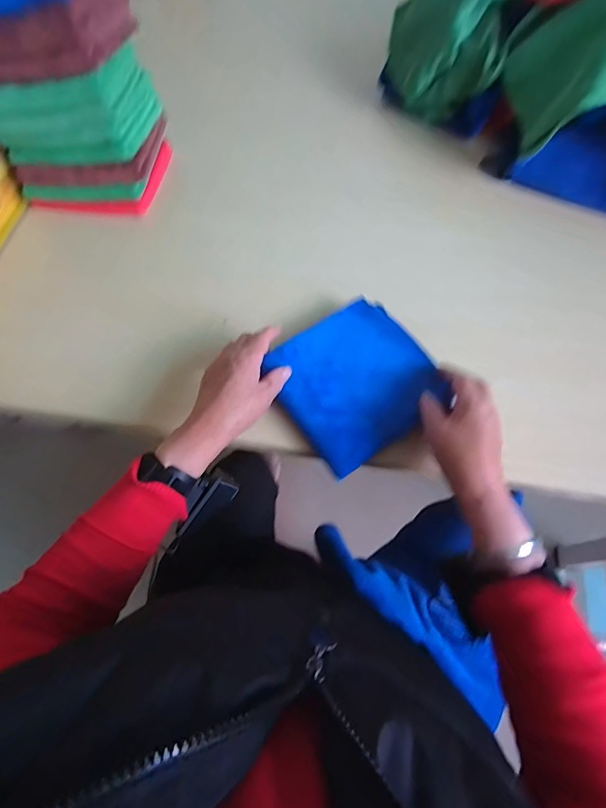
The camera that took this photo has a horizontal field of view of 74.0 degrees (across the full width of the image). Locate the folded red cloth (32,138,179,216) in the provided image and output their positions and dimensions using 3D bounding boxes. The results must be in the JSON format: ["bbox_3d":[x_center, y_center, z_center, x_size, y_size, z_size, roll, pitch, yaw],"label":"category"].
[{"bbox_3d":[-0.310,-0.358,0.633,0.170,0.025,0.160,5,65,4],"label":"folded red cloth"}]

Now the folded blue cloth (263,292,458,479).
[{"bbox_3d":[0.063,-0.033,0.449,0.174,0.032,0.166,-32,67,-14],"label":"folded blue cloth"}]

